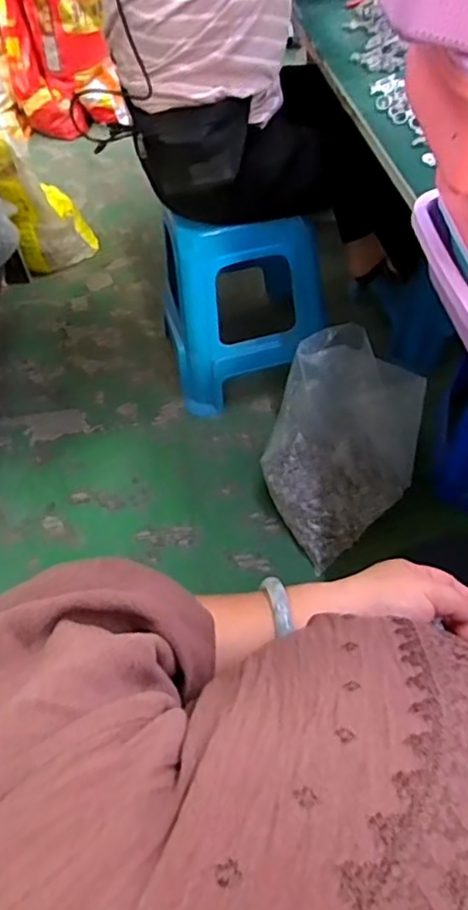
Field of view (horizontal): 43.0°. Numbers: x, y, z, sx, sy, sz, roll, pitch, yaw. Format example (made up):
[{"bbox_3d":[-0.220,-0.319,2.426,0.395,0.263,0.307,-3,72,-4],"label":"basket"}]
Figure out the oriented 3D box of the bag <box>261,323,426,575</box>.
[{"bbox_3d":[0.216,-0.022,1.220,0.313,0.343,0.258,-38,60,-20],"label":"bag"}]

